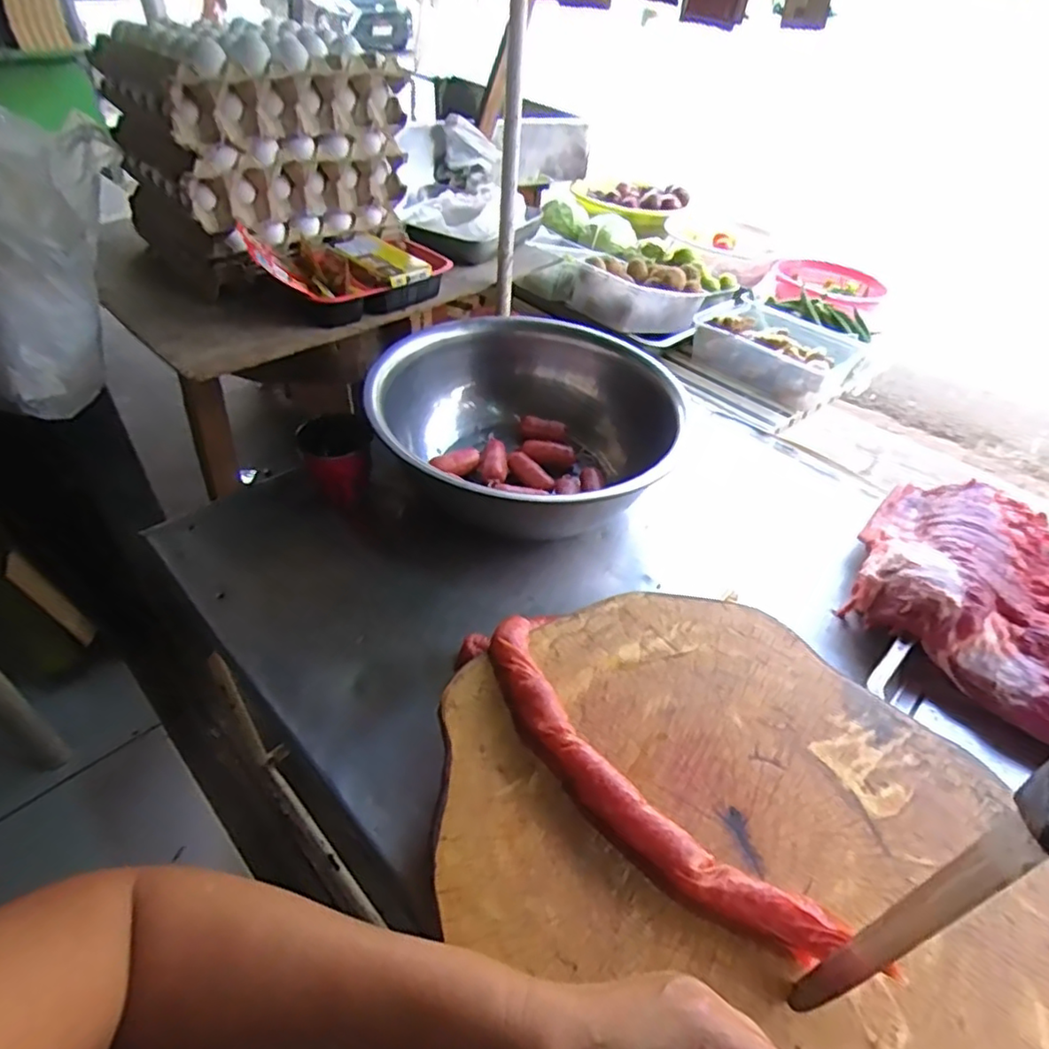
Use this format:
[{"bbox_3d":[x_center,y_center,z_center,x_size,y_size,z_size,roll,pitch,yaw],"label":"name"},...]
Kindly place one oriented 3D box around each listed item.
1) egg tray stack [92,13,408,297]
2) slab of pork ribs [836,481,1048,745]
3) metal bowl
[{"bbox_3d":[-0.375,-0.527,0.855,0.301,0.234,0.295,-31,53,-31],"label":"egg tray stack"},{"bbox_3d":[0.500,0.059,0.666,0.270,0.062,0.288,-23,50,-25],"label":"slab of pork ribs"},{"bbox_3d":[-0.019,-0.120,0.780,0.331,0.136,0.331,2,43,-2],"label":"metal bowl"}]

